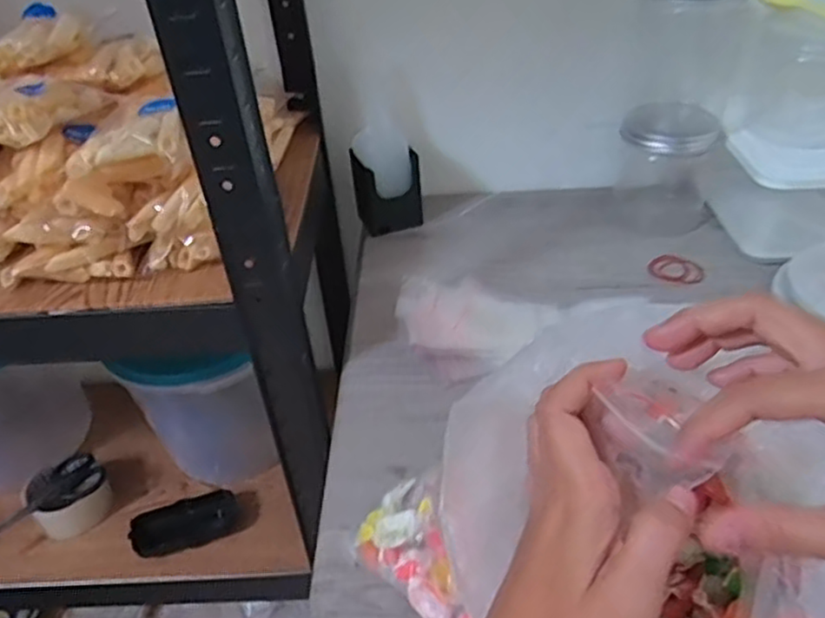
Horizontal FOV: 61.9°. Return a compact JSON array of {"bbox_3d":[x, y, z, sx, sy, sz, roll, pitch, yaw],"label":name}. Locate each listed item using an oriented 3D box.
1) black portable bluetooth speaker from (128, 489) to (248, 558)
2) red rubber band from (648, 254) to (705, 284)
[{"bbox_3d":[-0.249,0.238,0.763,0.114,0.033,0.043,-18,40,-16],"label":"black portable bluetooth speaker"},{"bbox_3d":[0.244,-0.037,0.635,0.048,0.004,0.042,8,40,16],"label":"red rubber band"}]

